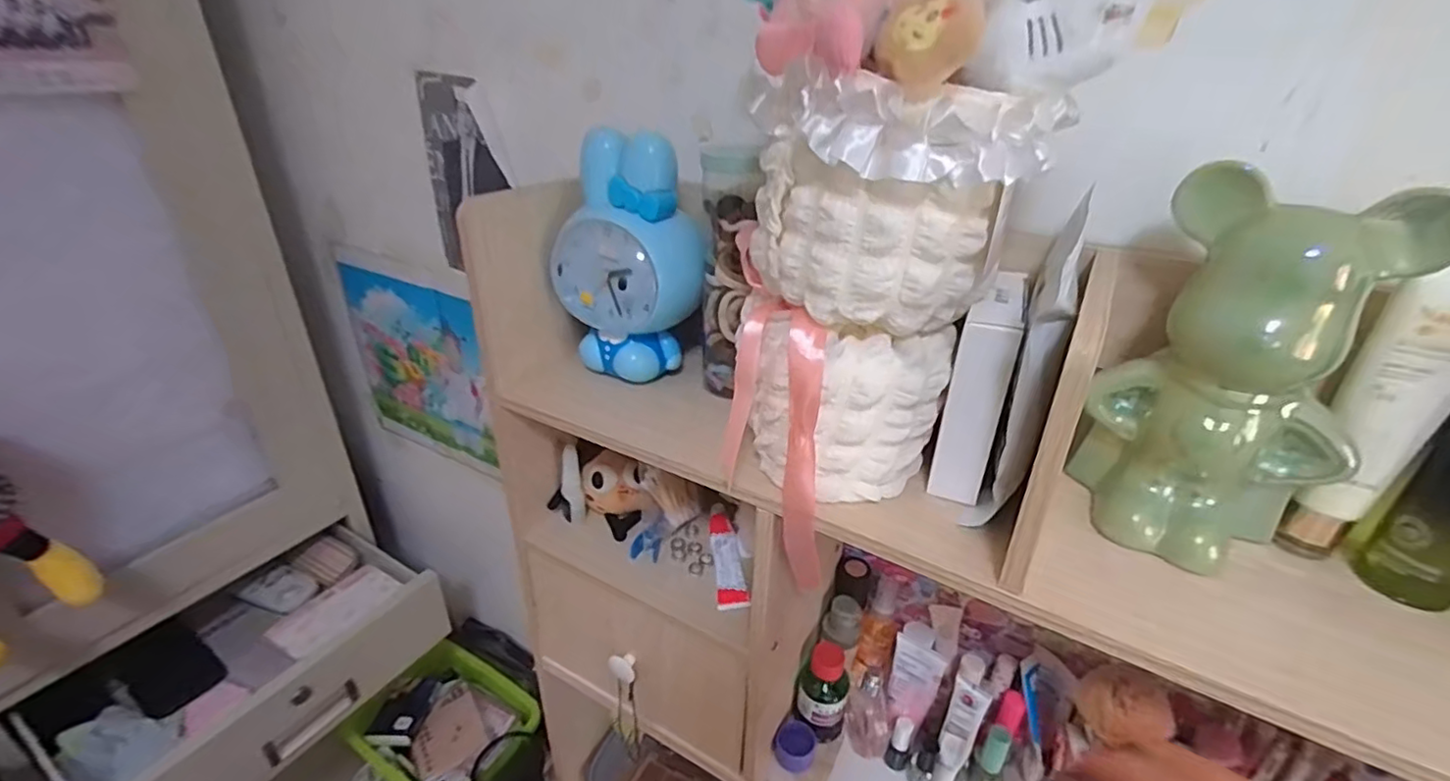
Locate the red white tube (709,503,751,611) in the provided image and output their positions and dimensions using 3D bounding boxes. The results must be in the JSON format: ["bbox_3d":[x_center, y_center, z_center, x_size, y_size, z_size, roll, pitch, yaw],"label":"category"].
[{"bbox_3d":[0.002,0.141,0.533,0.024,0.011,0.116,-1,29,-6],"label":"red white tube"}]

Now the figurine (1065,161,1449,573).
[{"bbox_3d":[0.271,-0.008,0.332,0.109,0.198,0.073,23,36,34],"label":"figurine"}]

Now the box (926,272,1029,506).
[{"bbox_3d":[0.155,0.000,0.381,0.030,0.128,0.058,13,31,19],"label":"box"}]

